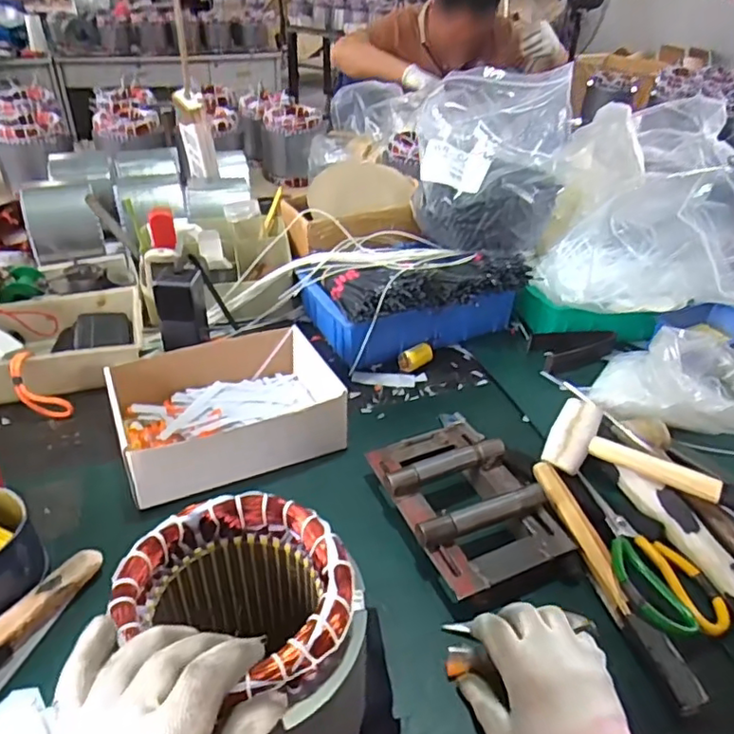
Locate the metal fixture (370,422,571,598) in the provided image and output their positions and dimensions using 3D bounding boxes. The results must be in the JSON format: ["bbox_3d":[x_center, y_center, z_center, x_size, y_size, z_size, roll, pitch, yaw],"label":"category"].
[{"bbox_3d":[0.098,0.130,0.595,0.141,0.045,0.190,-14,39,-22],"label":"metal fixture"}]

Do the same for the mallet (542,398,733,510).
[{"bbox_3d":[0.321,0.107,0.611,0.258,0.043,0.079,20,39,23],"label":"mallet"}]

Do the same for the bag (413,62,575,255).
[{"bbox_3d":[0.184,-0.310,0.883,0.218,0.221,0.155,6,36,6],"label":"bag"}]

